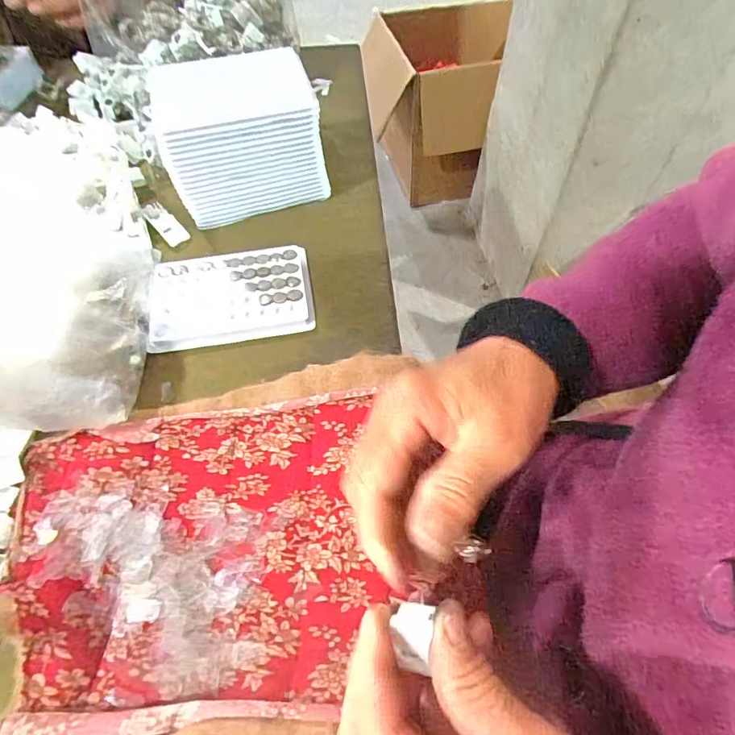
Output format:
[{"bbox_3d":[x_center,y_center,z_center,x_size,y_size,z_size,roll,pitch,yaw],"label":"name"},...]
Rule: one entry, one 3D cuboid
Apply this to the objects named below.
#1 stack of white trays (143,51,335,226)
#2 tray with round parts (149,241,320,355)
[{"bbox_3d":[-0.113,-0.204,0.420,0.132,0.096,0.101,-19,58,-12],"label":"stack of white trays"},{"bbox_3d":[-0.110,-0.060,0.387,0.126,0.011,0.091,-9,59,-3],"label":"tray with round parts"}]

